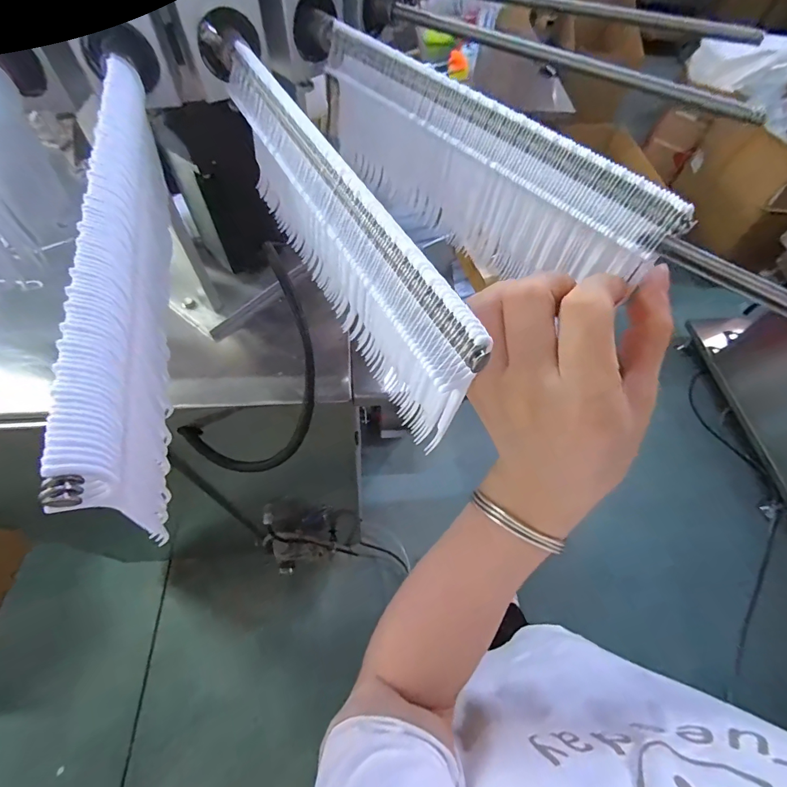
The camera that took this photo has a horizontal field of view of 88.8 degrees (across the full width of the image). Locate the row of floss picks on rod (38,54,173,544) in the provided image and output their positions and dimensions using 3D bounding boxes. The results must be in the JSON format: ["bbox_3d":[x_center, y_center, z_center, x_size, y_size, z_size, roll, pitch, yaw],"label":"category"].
[{"bbox_3d":[-0.100,-0.050,0.160,0.010,0.067,0.204,-12,61,-10],"label":"row of floss picks on rod"}]

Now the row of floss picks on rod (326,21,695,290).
[{"bbox_3d":[0.036,-0.115,0.210,0.012,0.074,0.203,-39,67,-23],"label":"row of floss picks on rod"}]

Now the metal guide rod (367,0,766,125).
[{"bbox_3d":[0.086,-0.192,0.225,0.226,0.011,0.012,29,62,13],"label":"metal guide rod"}]

